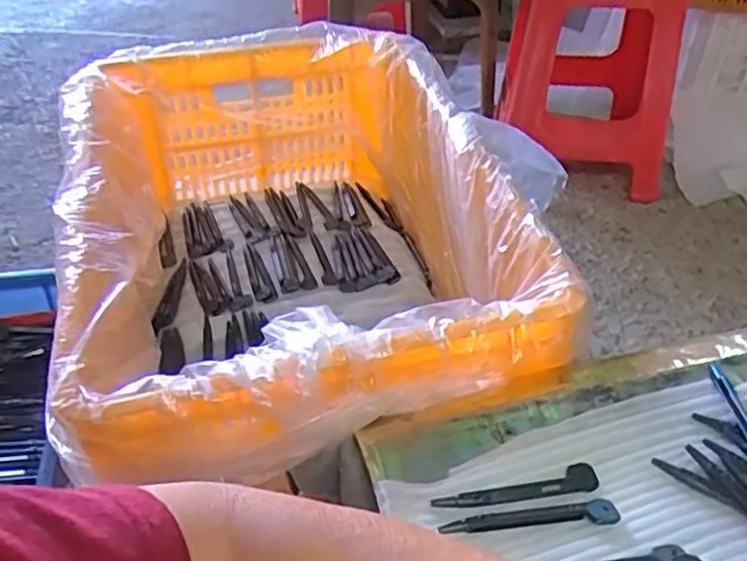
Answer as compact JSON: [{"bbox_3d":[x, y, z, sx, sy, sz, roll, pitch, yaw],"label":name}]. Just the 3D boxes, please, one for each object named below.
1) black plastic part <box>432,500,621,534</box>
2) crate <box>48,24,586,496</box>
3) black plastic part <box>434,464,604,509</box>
[{"bbox_3d":[0.086,0.130,0.384,0.097,0.004,0.014,-6,41,-6],"label":"black plastic part"},{"bbox_3d":[-0.078,-0.032,0.651,0.343,0.207,0.496,-10,42,-11],"label":"crate"},{"bbox_3d":[0.081,0.116,0.396,0.099,0.007,0.016,-10,41,-11],"label":"black plastic part"}]

